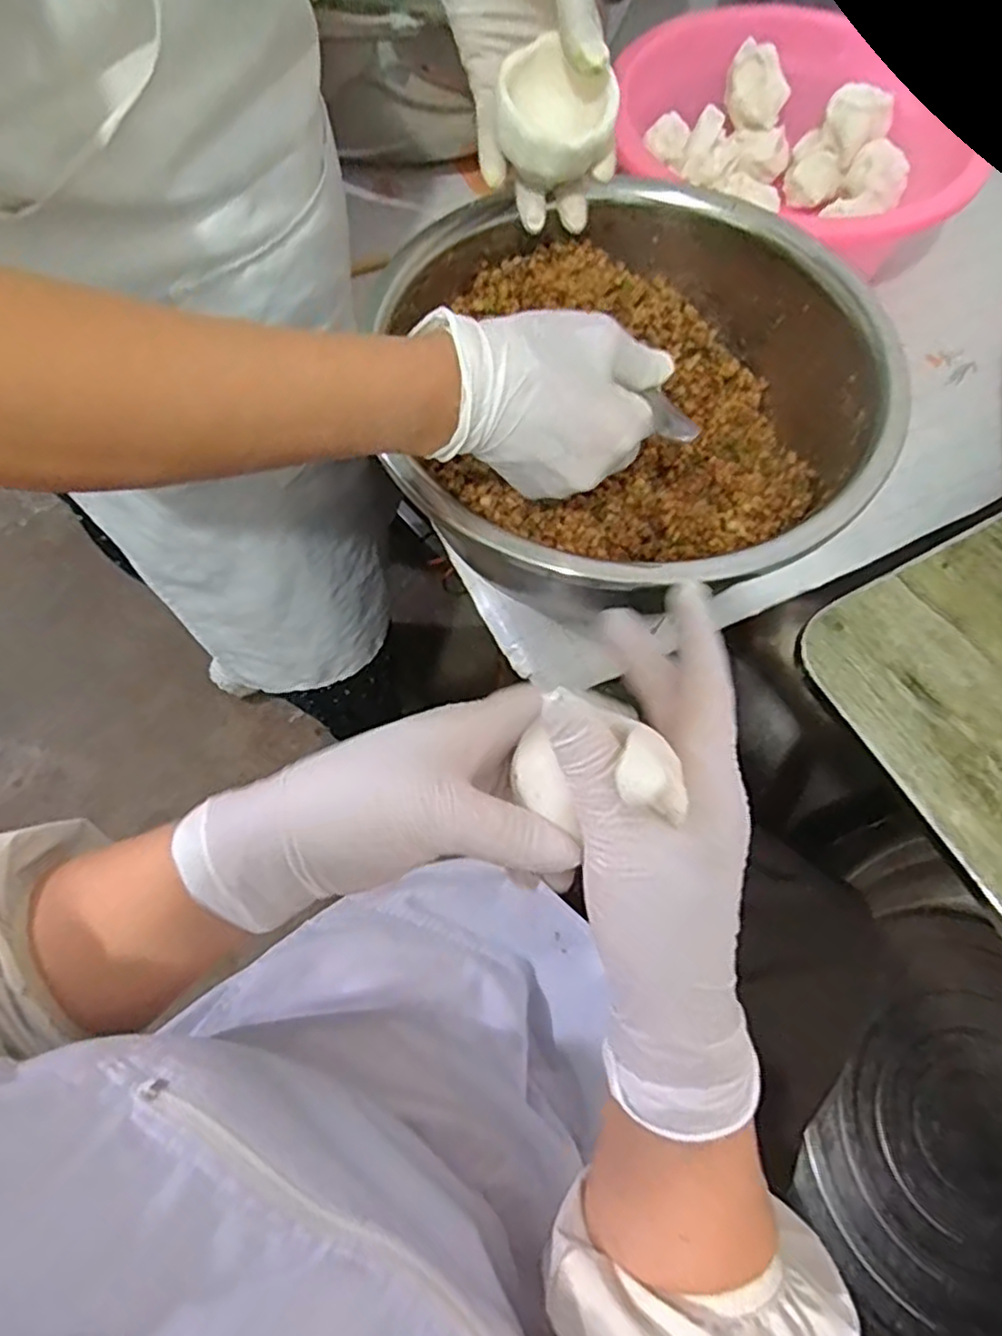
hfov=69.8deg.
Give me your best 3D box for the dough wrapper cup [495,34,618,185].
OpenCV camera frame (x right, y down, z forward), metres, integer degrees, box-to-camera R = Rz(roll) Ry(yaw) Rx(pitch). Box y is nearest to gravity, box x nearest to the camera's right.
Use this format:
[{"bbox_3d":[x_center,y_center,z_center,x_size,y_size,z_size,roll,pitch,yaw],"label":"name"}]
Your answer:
[{"bbox_3d":[0.033,-0.296,0.388,0.060,0.036,0.060,1,101,4],"label":"dough wrapper cup"}]

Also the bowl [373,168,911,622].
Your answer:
[{"bbox_3d":[0.080,-0.156,0.426,0.255,0.103,0.280,0,67,0],"label":"bowl"}]

